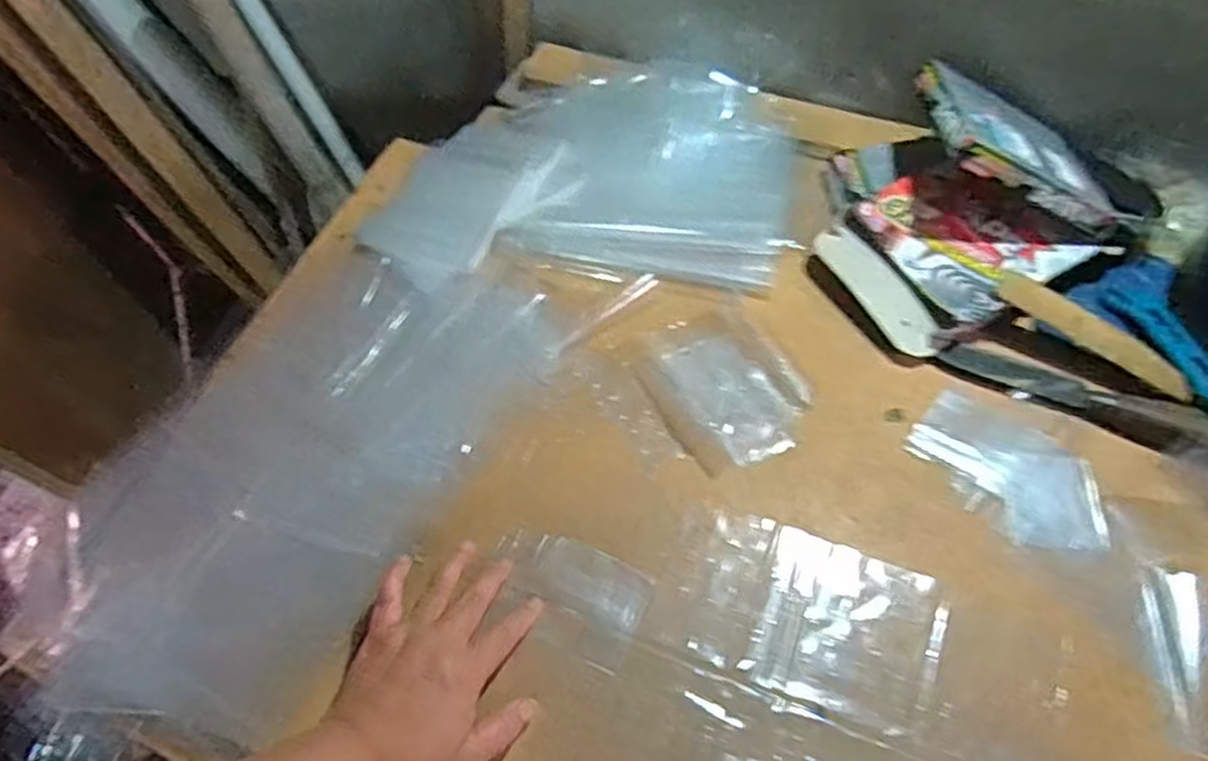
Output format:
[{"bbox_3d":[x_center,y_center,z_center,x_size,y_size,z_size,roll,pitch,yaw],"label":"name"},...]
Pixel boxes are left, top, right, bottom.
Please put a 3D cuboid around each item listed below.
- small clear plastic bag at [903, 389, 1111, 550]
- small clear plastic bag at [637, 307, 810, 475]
[{"bbox_3d":[0.289,0.063,0.555,0.135,0.004,0.079,40,69,23],"label":"small clear plastic bag"},{"bbox_3d":[0.094,0.005,0.604,0.108,0.009,0.128,-27,62,-12],"label":"small clear plastic bag"}]

